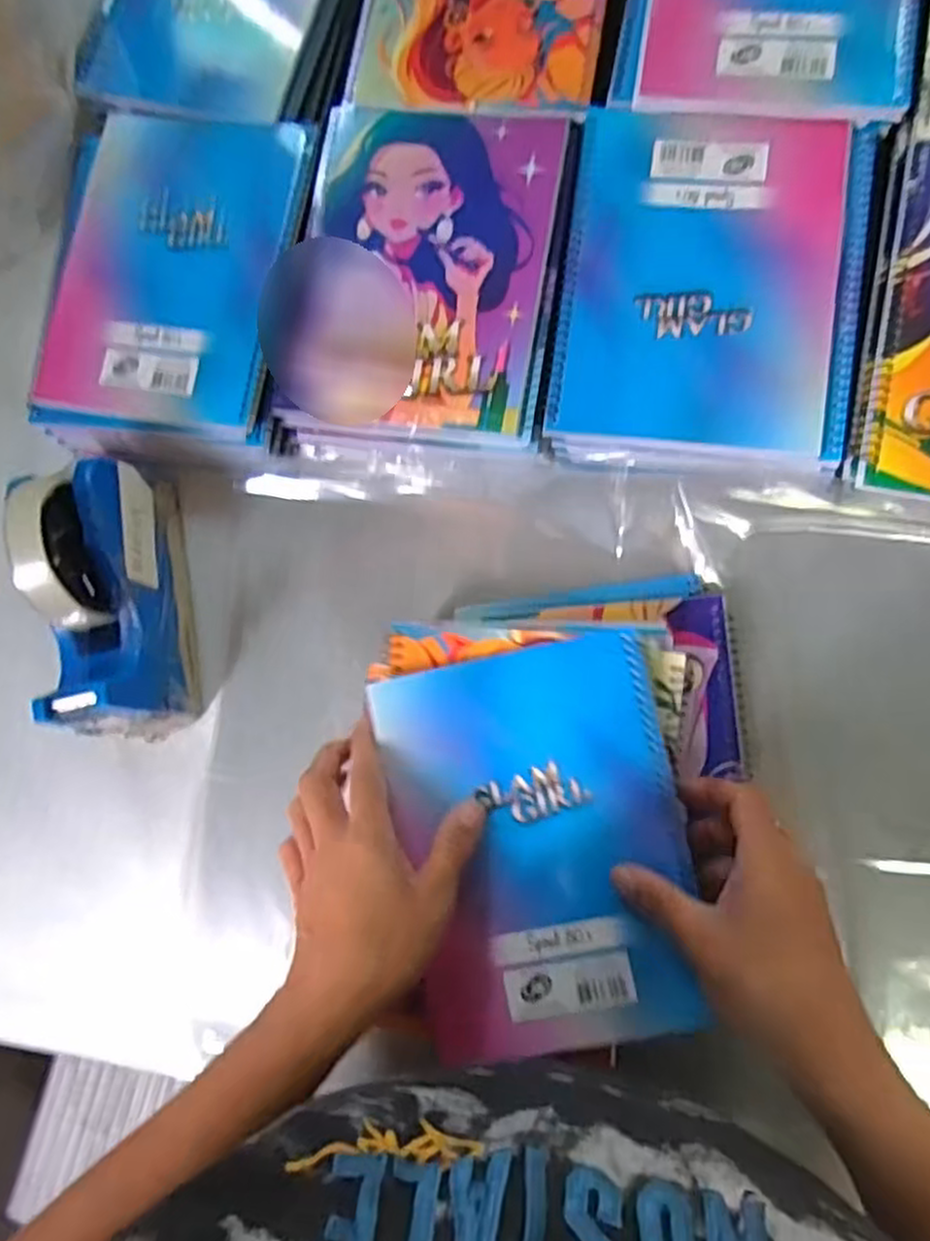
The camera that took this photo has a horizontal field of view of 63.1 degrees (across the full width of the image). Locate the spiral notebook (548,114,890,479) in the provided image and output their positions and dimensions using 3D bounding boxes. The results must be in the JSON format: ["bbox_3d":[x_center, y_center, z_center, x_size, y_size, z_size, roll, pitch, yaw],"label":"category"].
[{"bbox_3d":[0.136,-0.189,0.420,0.162,0.015,0.199,8,89,10],"label":"spiral notebook"}]

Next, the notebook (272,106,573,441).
[{"bbox_3d":[-0.024,-0.211,0.444,0.150,0.011,0.200,7,89,10],"label":"notebook"}]

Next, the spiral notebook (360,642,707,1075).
[{"bbox_3d":[0.039,0.113,0.388,0.142,0.008,0.194,-13,79,7],"label":"spiral notebook"}]

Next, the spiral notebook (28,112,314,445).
[{"bbox_3d":[-0.182,-0.222,0.472,0.145,0.018,0.199,10,90,10],"label":"spiral notebook"}]

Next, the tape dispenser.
[{"bbox_3d":[-0.210,-0.012,0.446,0.059,0.103,0.160,-5,81,8],"label":"tape dispenser"}]

